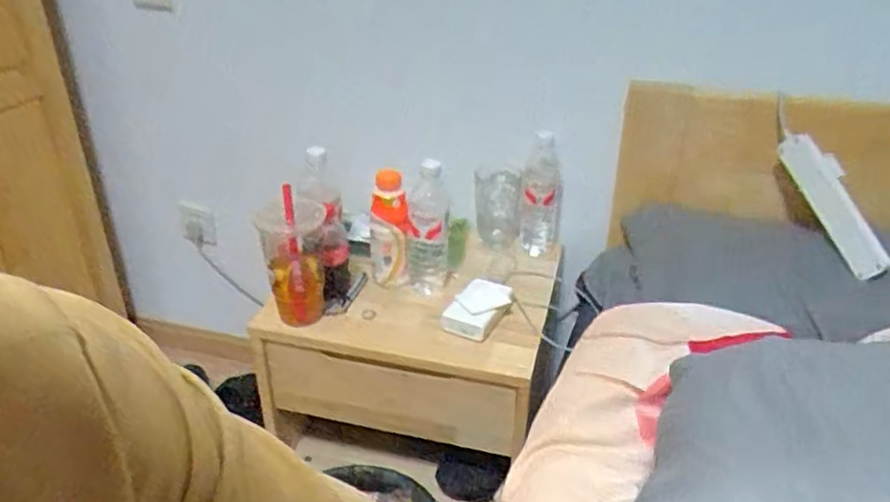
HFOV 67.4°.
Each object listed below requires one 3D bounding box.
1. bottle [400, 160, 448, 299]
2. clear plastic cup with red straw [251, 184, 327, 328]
[{"bbox_3d":[-0.030,-0.036,1.063,0.068,0.208,0.072,0,30,0],"label":"bottle"},{"bbox_3d":[-0.225,0.014,1.003,0.097,0.193,0.088,-7,30,-13],"label":"clear plastic cup with red straw"}]

